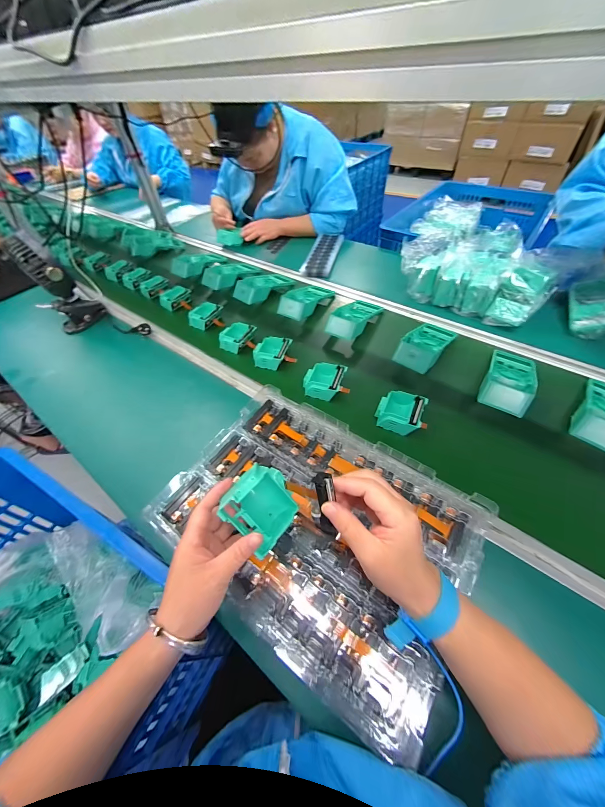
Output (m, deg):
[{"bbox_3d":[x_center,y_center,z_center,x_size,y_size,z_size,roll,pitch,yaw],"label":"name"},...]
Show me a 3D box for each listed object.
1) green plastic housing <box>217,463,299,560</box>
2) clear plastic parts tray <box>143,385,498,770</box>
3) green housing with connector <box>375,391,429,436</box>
[{"bbox_3d":[-0.051,0.116,0.333,0.072,0.077,0.045,-47,17,-30],"label":"green plastic housing"},{"bbox_3d":[0.014,0.149,0.382,0.378,0.032,0.279,27,58,25],"label":"clear plastic parts tray"},{"bbox_3d":[0.189,0.017,0.546,0.086,0.036,0.076,18,55,19],"label":"green housing with connector"}]

